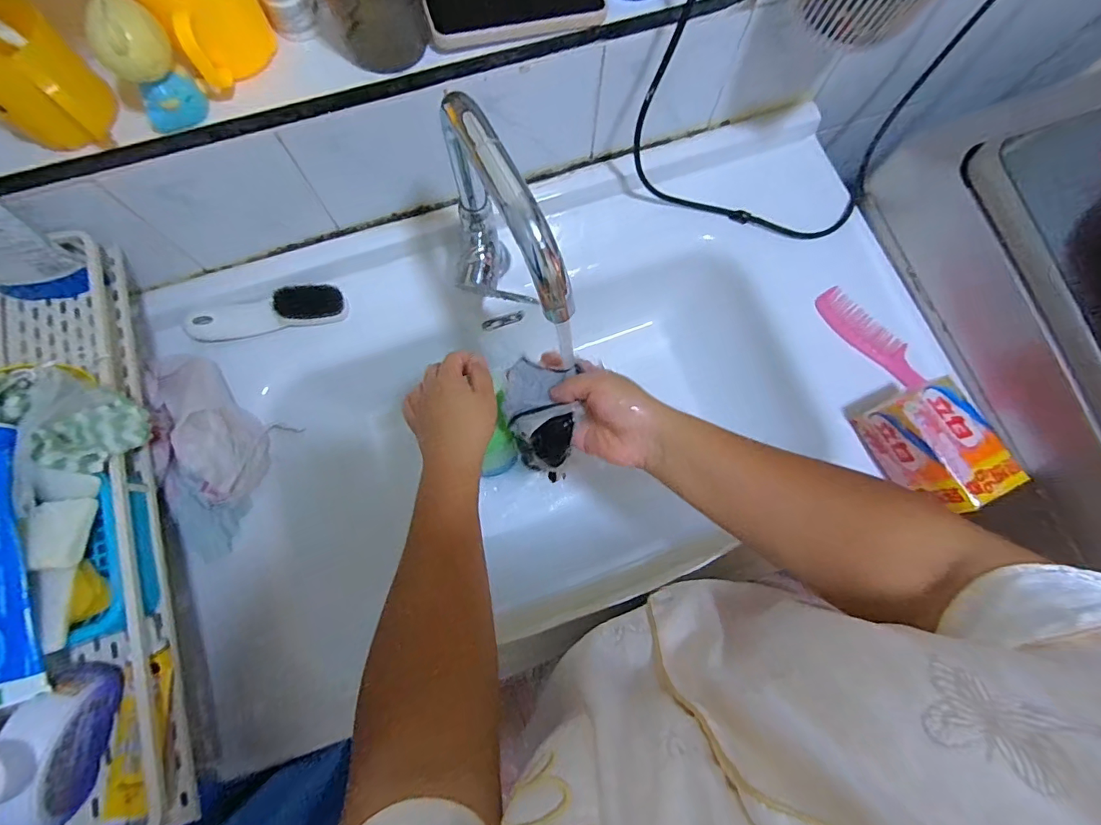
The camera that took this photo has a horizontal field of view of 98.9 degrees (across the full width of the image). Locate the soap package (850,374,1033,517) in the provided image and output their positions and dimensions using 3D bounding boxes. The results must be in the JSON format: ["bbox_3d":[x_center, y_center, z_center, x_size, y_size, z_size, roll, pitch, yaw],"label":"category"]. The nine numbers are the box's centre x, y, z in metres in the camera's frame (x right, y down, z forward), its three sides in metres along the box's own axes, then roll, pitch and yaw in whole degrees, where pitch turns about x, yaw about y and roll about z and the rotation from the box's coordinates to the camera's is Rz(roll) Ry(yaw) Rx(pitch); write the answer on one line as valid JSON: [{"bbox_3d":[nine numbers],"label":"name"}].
[{"bbox_3d":[0.378,0.034,0.468,0.074,0.073,0.117,-23,77,-7],"label":"soap package"}]

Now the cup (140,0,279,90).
[{"bbox_3d":[-0.264,-0.310,0.363,0.073,0.079,0.076,0,76,-1],"label":"cup"}]

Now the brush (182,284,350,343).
[{"bbox_3d":[-0.314,-0.108,0.522,0.162,0.027,0.045,-17,115,-12],"label":"brush"}]

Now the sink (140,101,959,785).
[{"bbox_3d":[0.011,-0.021,0.572,0.827,0.176,0.469,-19,77,-6],"label":"sink"}]

